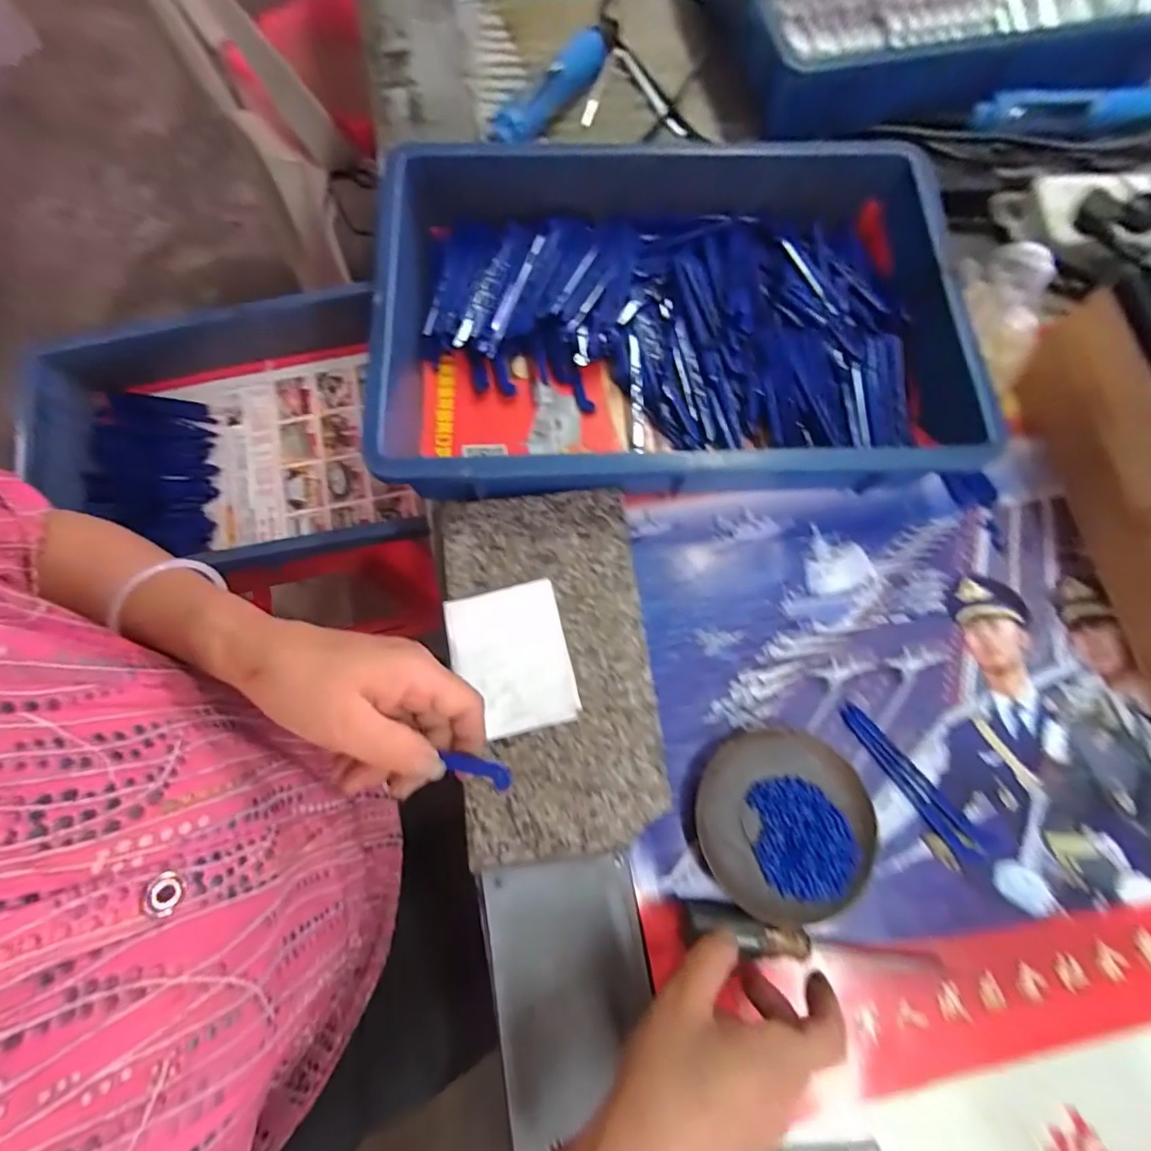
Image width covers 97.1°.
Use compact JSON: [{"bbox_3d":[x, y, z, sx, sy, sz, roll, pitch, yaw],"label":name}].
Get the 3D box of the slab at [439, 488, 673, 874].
[{"bbox_3d":[-0.016,0.061,0.359,0.132,0.030,0.241,-8,74,-2],"label":"slab"}]

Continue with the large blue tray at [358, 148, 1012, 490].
[{"bbox_3d":[0.074,-0.194,0.404,0.432,0.086,0.286,-3,74,0],"label":"large blue tray"}]

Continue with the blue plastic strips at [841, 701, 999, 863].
[{"bbox_3d":[0.234,0.144,0.351,0.023,0.005,0.126,-41,78,-10],"label":"blue plastic strips"}]

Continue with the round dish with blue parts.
[{"bbox_3d":[0.142,0.162,0.339,0.117,0.019,0.110,0,74,0],"label":"round dish with blue parts"}]

